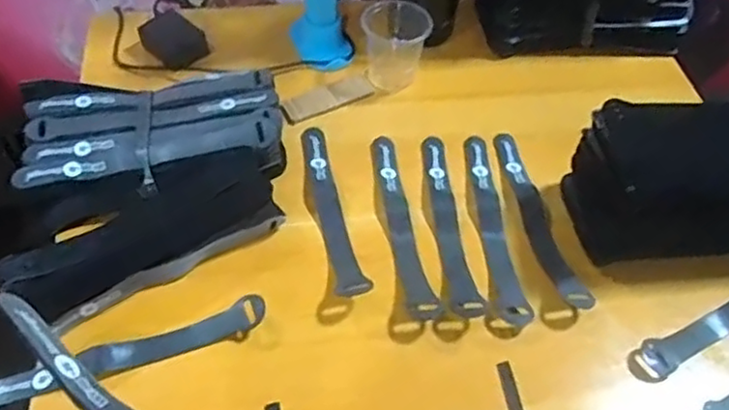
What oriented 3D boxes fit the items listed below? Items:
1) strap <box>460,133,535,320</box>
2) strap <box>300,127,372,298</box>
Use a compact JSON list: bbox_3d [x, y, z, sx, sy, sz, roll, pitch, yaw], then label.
[{"bbox_3d":[0.101,0.012,0.537,0.024,0.015,0.184,-2,53,-5],"label":"strap"},{"bbox_3d":[-0.027,0.000,0.538,0.024,0.015,0.177,-11,50,-8],"label":"strap"}]

